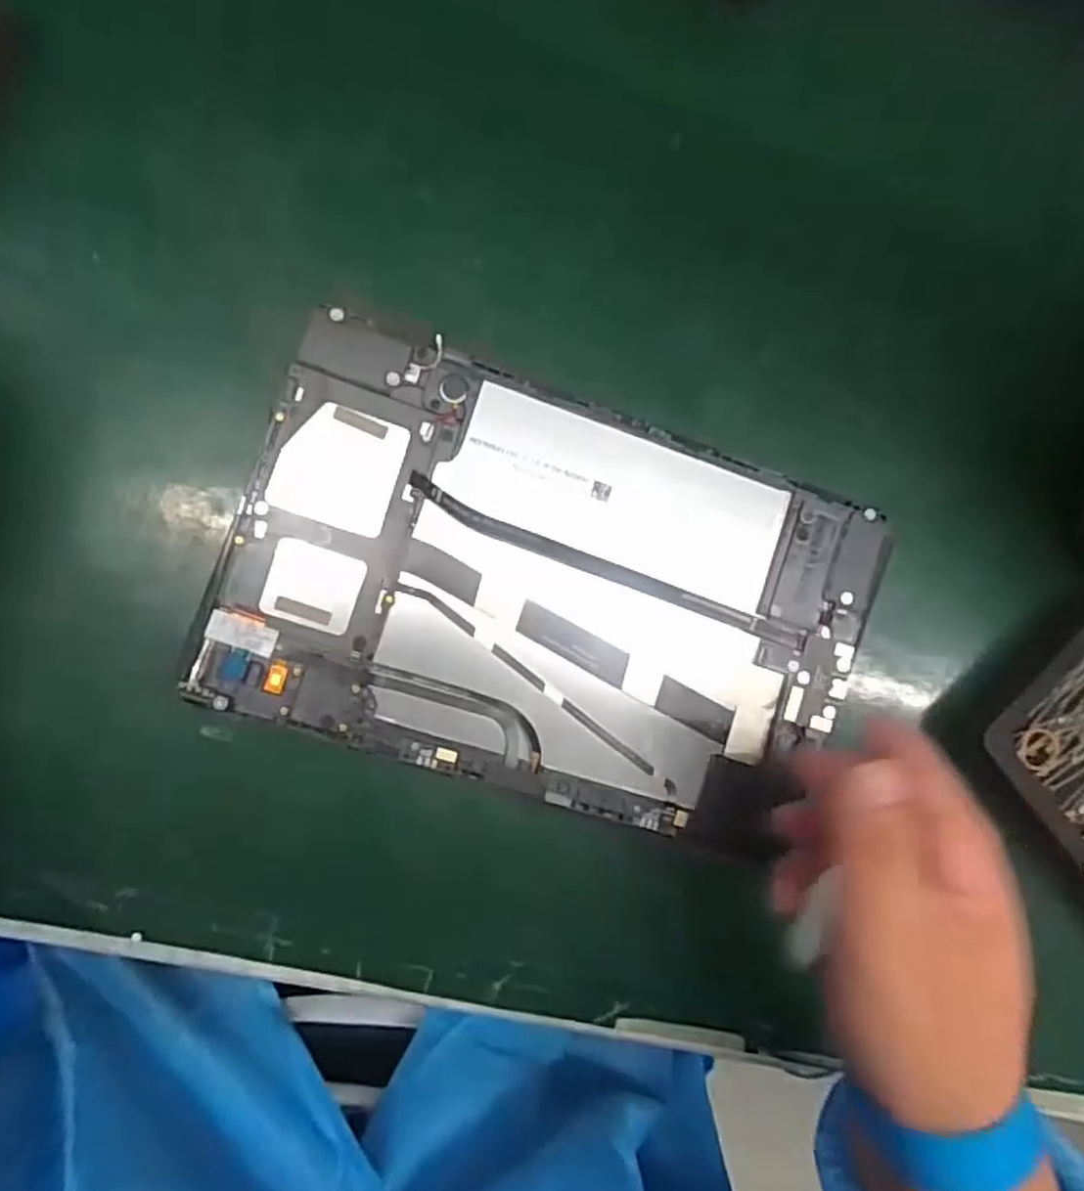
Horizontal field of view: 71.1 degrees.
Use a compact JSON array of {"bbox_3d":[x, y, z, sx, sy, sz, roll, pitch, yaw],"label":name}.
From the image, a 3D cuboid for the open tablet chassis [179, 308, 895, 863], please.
[{"bbox_3d":[0.008,0.001,0.288,0.235,0.009,0.147,18,86,-9],"label":"open tablet chassis"}]

